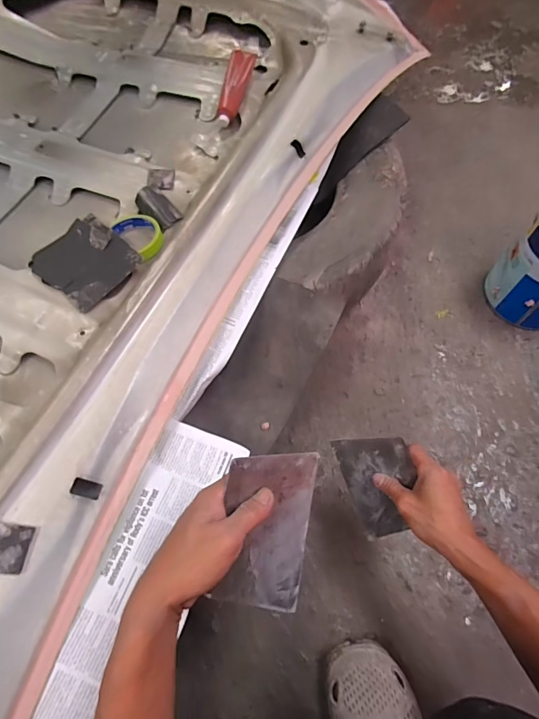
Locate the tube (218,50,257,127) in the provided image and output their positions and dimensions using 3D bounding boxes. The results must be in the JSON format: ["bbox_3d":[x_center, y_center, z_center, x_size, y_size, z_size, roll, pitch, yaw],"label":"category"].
[{"bbox_3d":[-0.061,-0.512,0.728,0.049,0.038,0.170,8,64,3],"label":"tube"}]

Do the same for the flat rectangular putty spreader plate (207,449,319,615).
[{"bbox_3d":[-0.003,0.153,0.358,0.094,0.004,0.137,18,75,-28],"label":"flat rectangular putty spreader plate"}]

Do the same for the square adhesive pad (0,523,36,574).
[{"bbox_3d":[-0.261,0.184,0.380,0.049,0.012,0.043,5,65,0],"label":"square adhesive pad"}]

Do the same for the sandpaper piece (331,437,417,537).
[{"bbox_3d":[0.145,0.167,0.512,0.093,0.009,0.131,-17,90,34],"label":"sandpaper piece"}]

